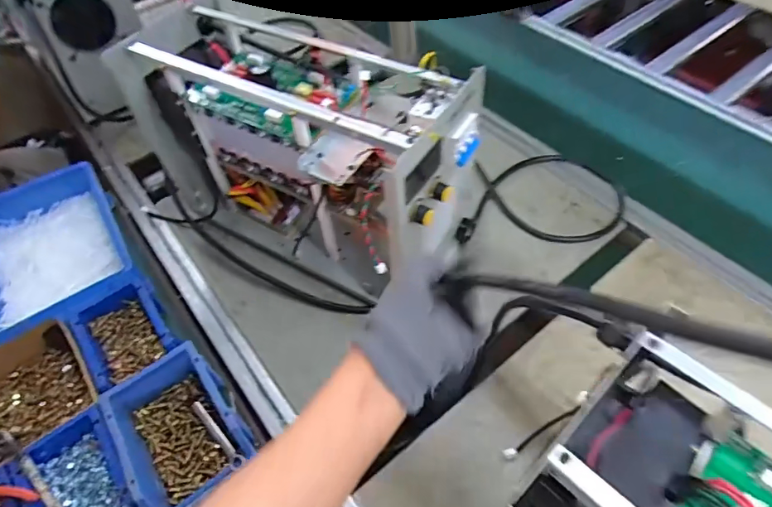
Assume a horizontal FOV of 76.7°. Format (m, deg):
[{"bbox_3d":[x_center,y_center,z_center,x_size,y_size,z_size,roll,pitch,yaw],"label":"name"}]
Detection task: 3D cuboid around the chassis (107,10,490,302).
[{"bbox_3d":[-0.124,-0.141,0.729,0.488,0.308,0.204,25,60,22],"label":"chassis"}]

